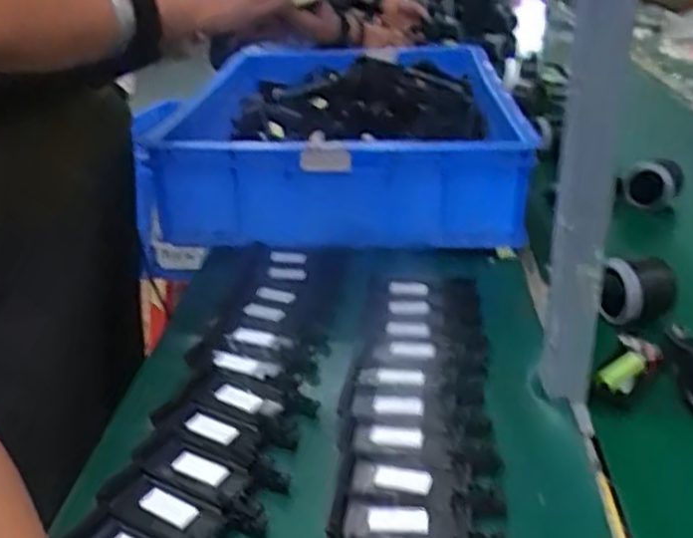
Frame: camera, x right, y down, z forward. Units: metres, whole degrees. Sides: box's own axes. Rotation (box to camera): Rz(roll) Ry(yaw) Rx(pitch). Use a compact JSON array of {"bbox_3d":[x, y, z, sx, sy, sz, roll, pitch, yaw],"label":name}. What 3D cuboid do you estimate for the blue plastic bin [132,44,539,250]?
[{"bbox_3d":[-0.001,-0.220,1.087,0.410,0.108,0.645,0,26,2],"label":"blue plastic bin"}]

